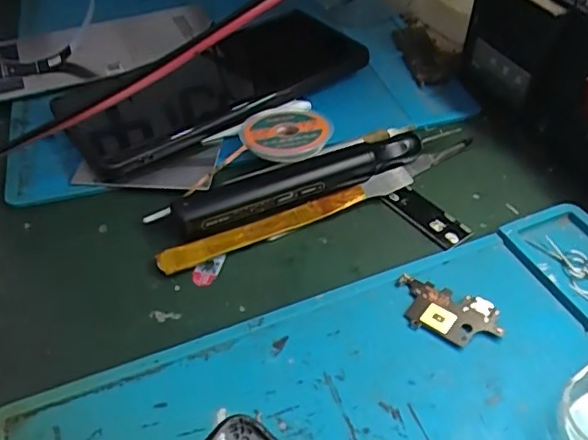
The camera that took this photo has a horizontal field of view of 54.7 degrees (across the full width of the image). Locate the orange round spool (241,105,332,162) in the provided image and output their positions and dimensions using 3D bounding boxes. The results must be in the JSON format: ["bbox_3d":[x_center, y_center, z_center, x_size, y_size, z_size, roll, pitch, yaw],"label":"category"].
[{"bbox_3d":[-0.004,-0.044,0.278,0.043,0.006,0.045,-2,44,2],"label":"orange round spool"}]

